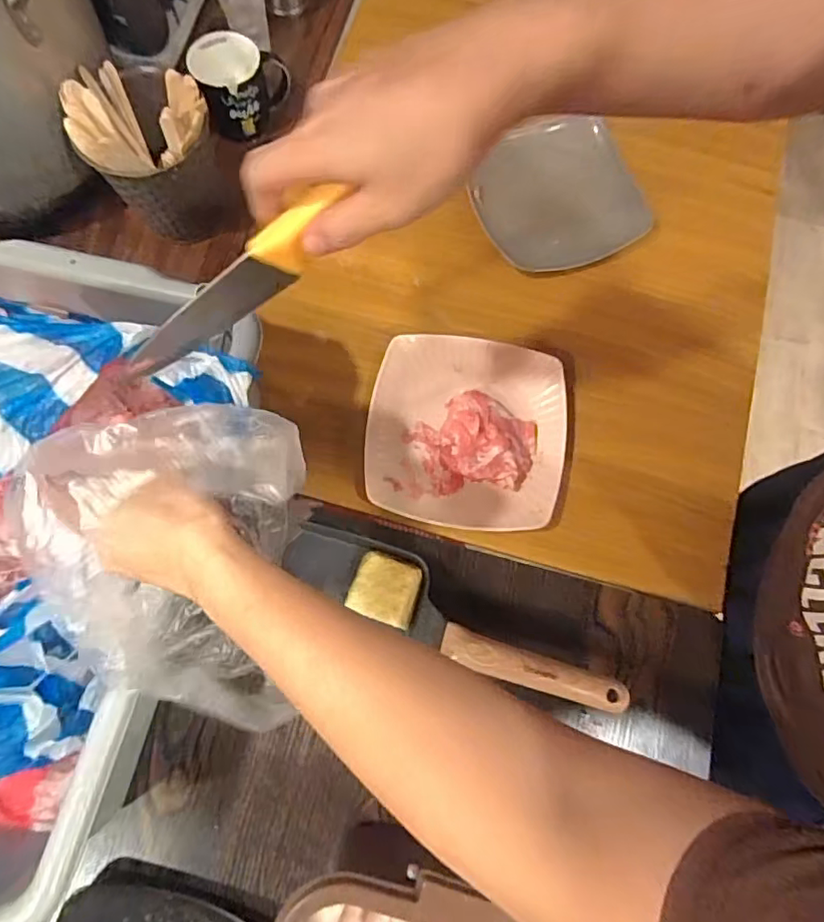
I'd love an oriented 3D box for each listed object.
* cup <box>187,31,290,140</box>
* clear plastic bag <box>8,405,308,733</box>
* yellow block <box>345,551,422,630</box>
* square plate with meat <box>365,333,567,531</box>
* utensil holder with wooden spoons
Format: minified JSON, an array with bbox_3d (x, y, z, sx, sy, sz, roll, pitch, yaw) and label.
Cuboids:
[{"bbox_3d":[-0.210,-0.468,0.716,0.114,0.093,0.083,-16,76,-6],"label":"cup"},{"bbox_3d":[-0.153,0.063,0.382,0.149,0.160,0.195,11,75,1],"label":"clear plastic bag"},{"bbox_3d":[-0.026,0.126,0.574,0.064,0.028,0.058,20,75,4],"label":"yellow block"},{"bbox_3d":[0.060,-0.036,0.618,0.208,0.035,0.211,5,75,0],"label":"square plate with meat"},{"bbox_3d":[-0.280,-0.339,0.654,0.143,0.180,0.123,-25,77,-8],"label":"utensil holder with wooden spoons"}]

